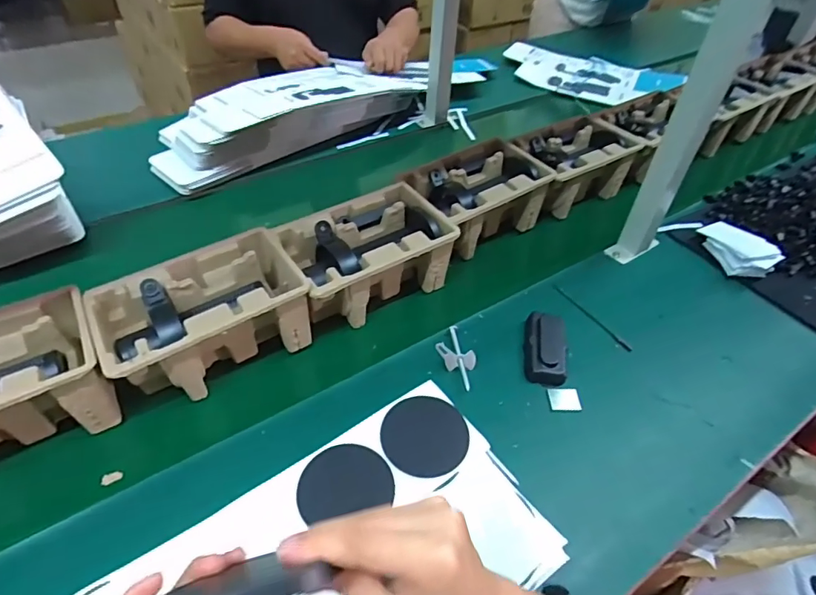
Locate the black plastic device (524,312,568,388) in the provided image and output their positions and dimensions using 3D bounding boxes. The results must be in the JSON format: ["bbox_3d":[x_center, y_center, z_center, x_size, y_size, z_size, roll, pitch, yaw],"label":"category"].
[{"bbox_3d":[0.179,0.063,0.629,0.050,0.021,0.100,10,46,6],"label":"black plastic device"}]

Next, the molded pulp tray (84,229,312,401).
[{"bbox_3d":[-0.243,0.029,0.592,0.216,0.111,0.141,-24,51,-25],"label":"molded pulp tray"}]

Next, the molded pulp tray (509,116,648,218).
[{"bbox_3d":[0.291,-0.236,0.893,0.232,0.109,0.146,-24,52,-25],"label":"molded pulp tray"}]

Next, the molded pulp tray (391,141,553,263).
[{"bbox_3d":[0.111,-0.157,0.793,0.221,0.101,0.145,-26,53,-26],"label":"molded pulp tray"}]

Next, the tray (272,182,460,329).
[{"bbox_3d":[-0.058,-0.056,0.682,0.213,0.101,0.144,-25,52,-26],"label":"tray"}]

